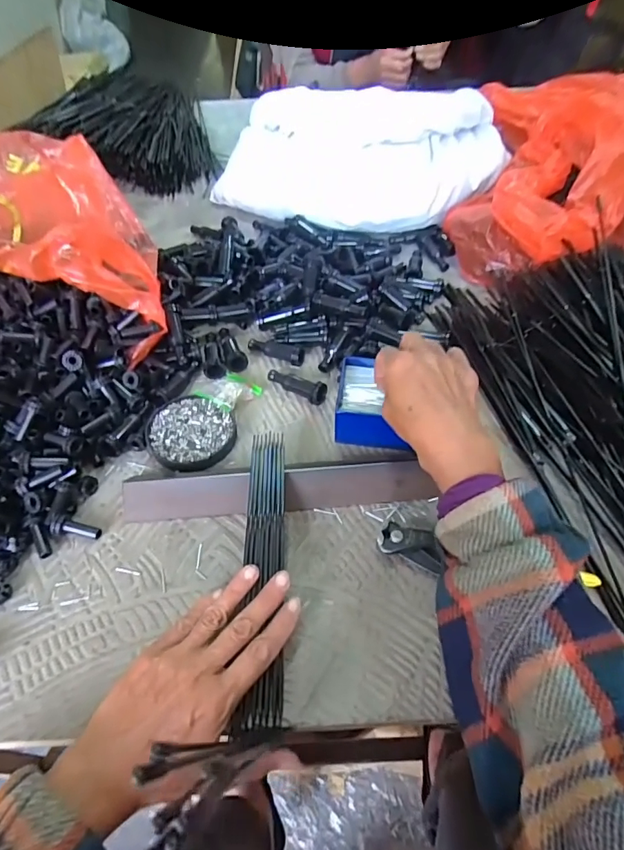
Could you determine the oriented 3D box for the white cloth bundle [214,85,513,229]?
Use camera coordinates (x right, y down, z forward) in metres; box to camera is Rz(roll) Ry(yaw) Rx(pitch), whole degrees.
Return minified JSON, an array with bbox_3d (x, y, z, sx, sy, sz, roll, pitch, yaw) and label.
[{"bbox_3d":[0.053,-0.384,0.673,0.414,0.155,0.184,11,52,11],"label":"white cloth bundle"}]

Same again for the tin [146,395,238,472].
[{"bbox_3d":[-0.118,0.007,0.453,0.086,0.012,0.079,-1,51,1],"label":"tin"}]

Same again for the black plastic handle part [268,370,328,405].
[{"bbox_3d":[-0.016,-0.045,0.490,0.069,0.024,0.022,34,60,26],"label":"black plastic handle part"}]

